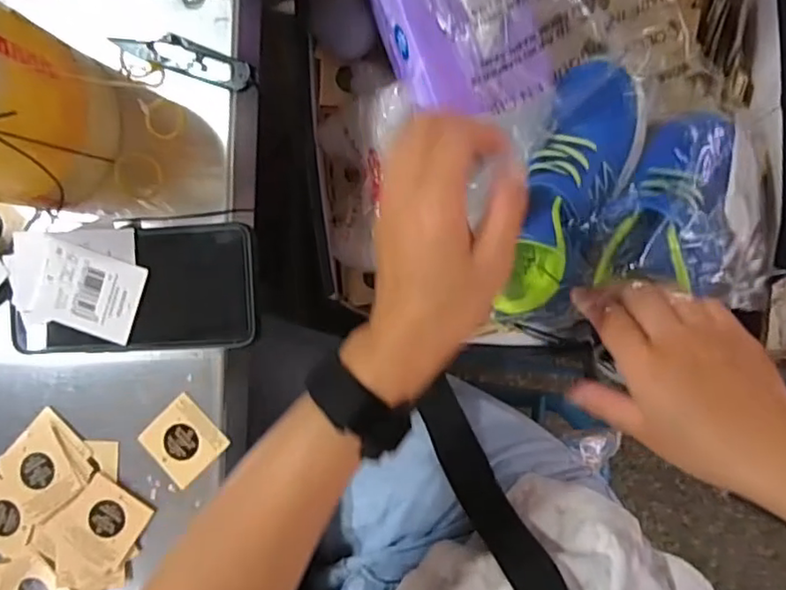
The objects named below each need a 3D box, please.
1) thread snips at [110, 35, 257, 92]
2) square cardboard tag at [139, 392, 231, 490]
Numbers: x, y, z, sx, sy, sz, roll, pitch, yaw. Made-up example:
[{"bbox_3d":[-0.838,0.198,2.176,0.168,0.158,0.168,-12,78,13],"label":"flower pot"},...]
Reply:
[{"bbox_3d":[-0.129,-0.148,0.378,0.097,0.009,0.020,21,94,10],"label":"thread snips"},{"bbox_3d":[-0.131,0.091,0.381,0.043,0.004,0.042,-45,83,8],"label":"square cardboard tag"}]

